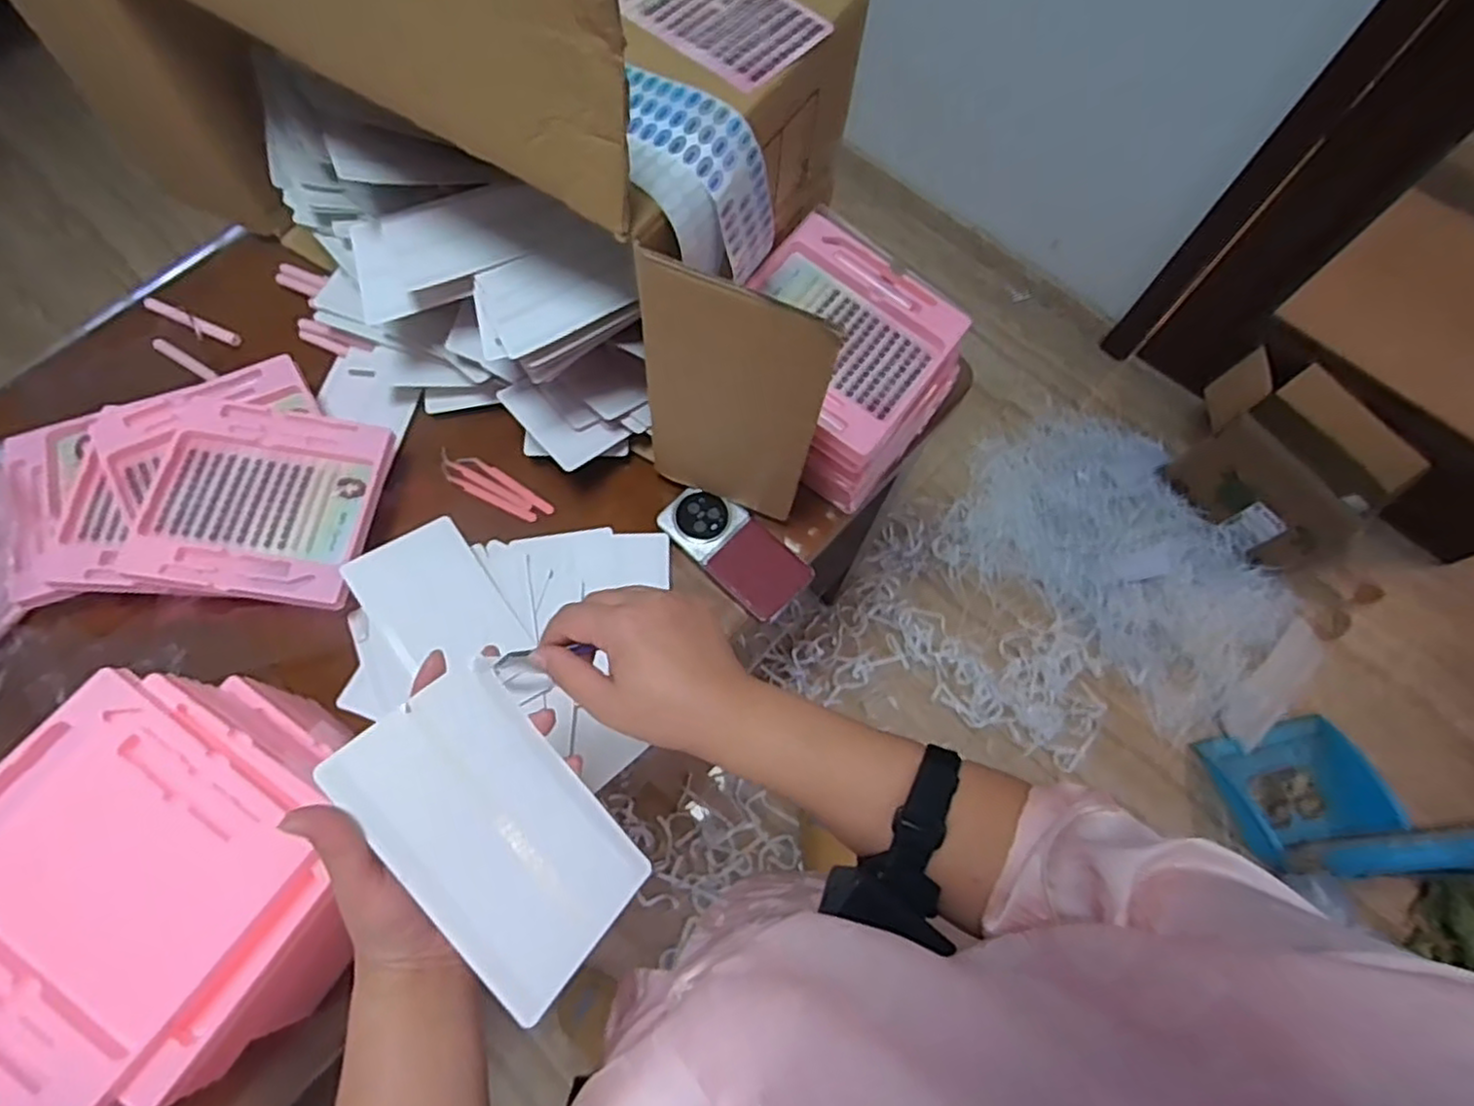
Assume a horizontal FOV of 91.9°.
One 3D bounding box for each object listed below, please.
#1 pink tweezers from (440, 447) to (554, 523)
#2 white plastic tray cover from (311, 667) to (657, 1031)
[{"bbox_3d":[-0.264,-0.073,0.768,0.138,0.004,0.036,27,71,8],"label":"pink tweezers"},{"bbox_3d":[-0.135,0.157,0.408,0.175,0.008,0.108,53,44,-5],"label":"white plastic tray cover"}]

